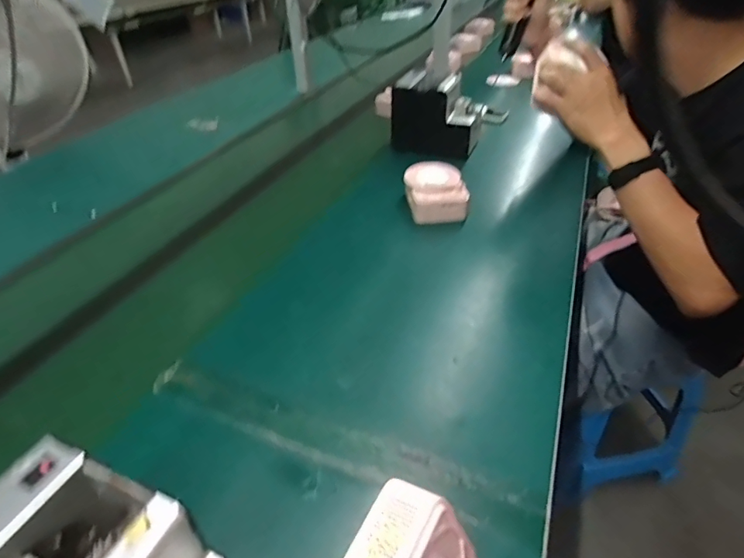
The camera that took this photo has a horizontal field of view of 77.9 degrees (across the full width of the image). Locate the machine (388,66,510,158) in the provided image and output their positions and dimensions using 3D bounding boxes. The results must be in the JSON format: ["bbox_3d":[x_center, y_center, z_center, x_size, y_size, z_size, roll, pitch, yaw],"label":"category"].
[{"bbox_3d":[0.144,-0.374,1.043,0.187,0.149,0.132,17,42,24],"label":"machine"}]

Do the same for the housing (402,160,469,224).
[{"bbox_3d":[0.116,-0.159,0.839,0.105,0.066,0.109,-1,38,2],"label":"housing"}]

